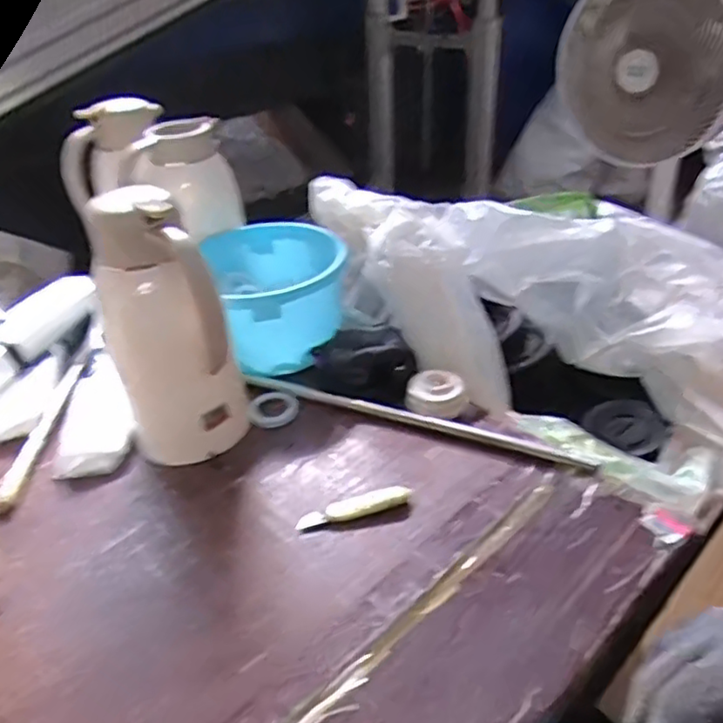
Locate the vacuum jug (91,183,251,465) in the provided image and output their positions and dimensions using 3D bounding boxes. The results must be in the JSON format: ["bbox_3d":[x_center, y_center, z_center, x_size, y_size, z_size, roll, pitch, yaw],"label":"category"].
[{"bbox_3d":[-0.195,-0.029,0.670,0.130,0.270,0.114,-13,37,-11],"label":"vacuum jug"}]

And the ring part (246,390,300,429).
[{"bbox_3d":[-0.106,0.057,0.786,0.059,0.011,0.056,-1,35,1],"label":"ring part"}]

